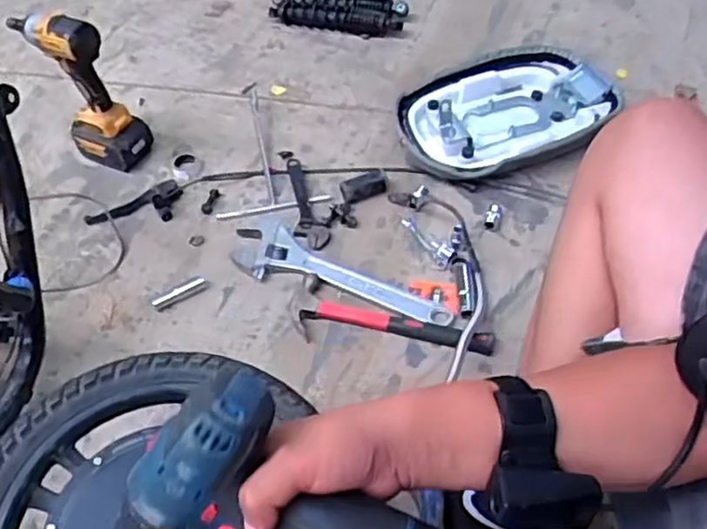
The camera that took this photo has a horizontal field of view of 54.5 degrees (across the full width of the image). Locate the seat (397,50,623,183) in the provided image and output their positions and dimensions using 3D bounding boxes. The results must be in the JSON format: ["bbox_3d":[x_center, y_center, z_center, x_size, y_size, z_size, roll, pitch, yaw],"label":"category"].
[{"bbox_3d":[0.252,-0.253,1.151,0.341,0.065,0.263,-14,50,-5],"label":"seat"}]

